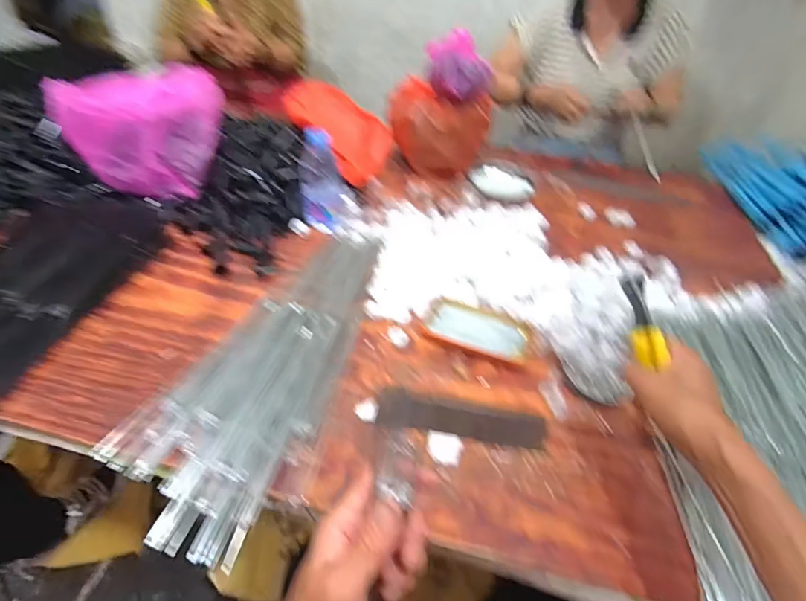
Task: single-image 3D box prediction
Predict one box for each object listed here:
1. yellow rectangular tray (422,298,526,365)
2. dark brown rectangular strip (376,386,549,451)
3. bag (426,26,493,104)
[{"bbox_3d":[0.106,0.038,0.594,0.140,0.011,0.073,20,46,14],"label":"yellow rectangular tray"},{"bbox_3d":[0.068,0.135,0.493,0.192,0.008,0.043,9,45,3],"label":"dark brown rectangular strip"},{"bbox_3d":[0.109,-0.447,0.825,0.113,0.091,0.088,-30,55,-31],"label":"bag"}]

